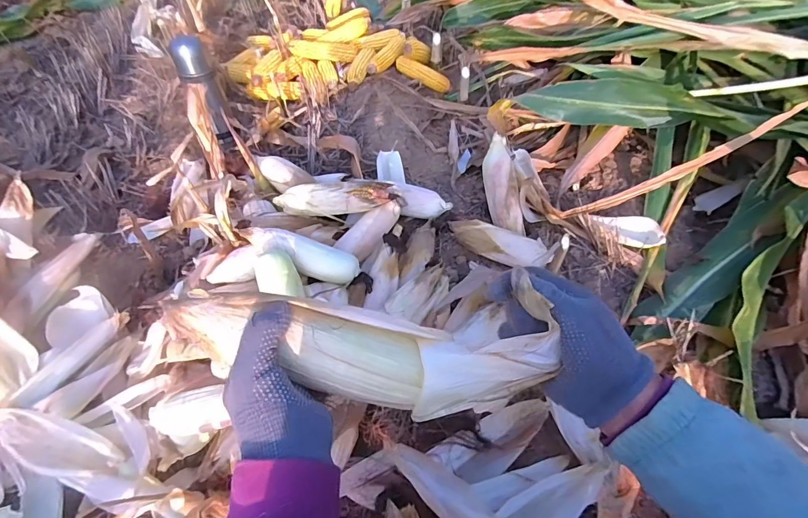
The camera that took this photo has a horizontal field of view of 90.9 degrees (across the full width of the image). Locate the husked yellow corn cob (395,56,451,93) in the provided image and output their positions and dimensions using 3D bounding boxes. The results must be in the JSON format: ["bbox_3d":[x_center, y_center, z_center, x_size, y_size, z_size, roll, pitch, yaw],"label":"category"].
[{"bbox_3d":[0.063,-0.609,1.310,0.199,0.047,0.042,29,59,4],"label":"husked yellow corn cob"}]

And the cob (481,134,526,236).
[{"bbox_3d":[0.222,-0.167,0.908,0.066,0.050,0.231,-11,89,-7],"label":"cob"}]

